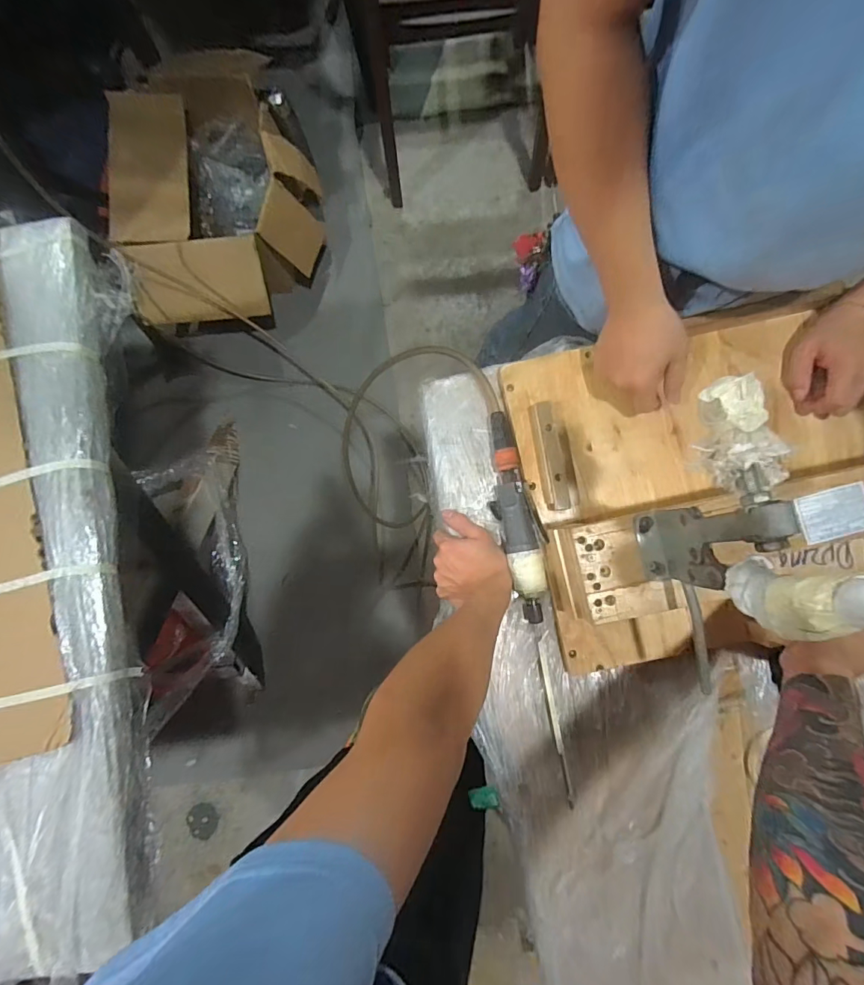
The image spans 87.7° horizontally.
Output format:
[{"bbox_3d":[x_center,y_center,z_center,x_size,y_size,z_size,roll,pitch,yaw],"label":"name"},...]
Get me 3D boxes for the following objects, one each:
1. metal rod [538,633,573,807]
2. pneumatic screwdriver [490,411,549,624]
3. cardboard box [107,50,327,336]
[{"bbox_3d":[0.150,0.275,0.544,0.014,0.004,0.201,-8,84,1],"label":"metal rod"},{"bbox_3d":[0.107,0.030,0.559,0.048,0.034,0.255,-10,84,1],"label":"pneumatic screwdriver"},{"bbox_3d":[-0.575,-0.809,1.272,0.499,0.274,0.654,-10,85,2],"label":"cardboard box"}]

